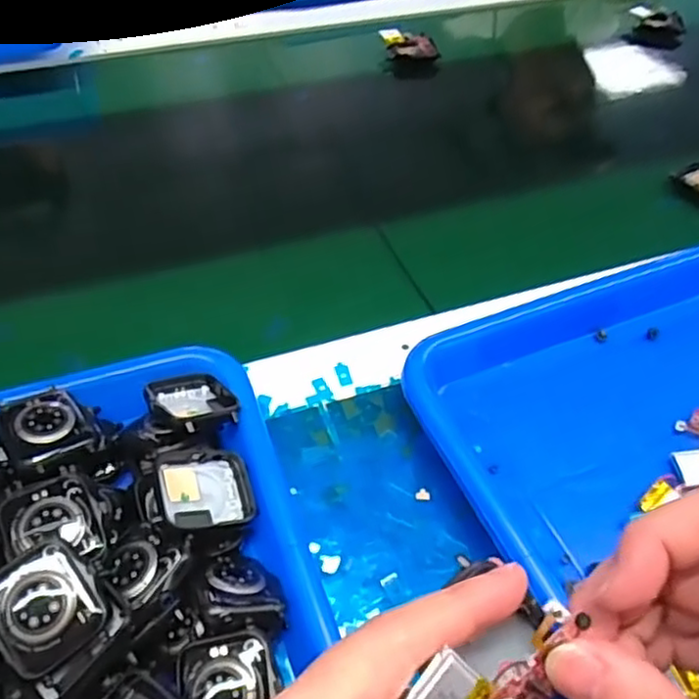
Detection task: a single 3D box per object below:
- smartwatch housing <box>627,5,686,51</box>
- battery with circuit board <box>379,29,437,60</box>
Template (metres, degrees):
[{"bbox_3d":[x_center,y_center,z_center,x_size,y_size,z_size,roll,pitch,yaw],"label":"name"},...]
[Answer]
[{"bbox_3d":[0.328,-0.342,0.713,0.058,0.038,0.019,29,53,25],"label":"smartwatch housing"},{"bbox_3d":[0.057,-0.294,0.642,0.054,0.019,0.024,3,51,-1],"label":"battery with circuit board"}]

